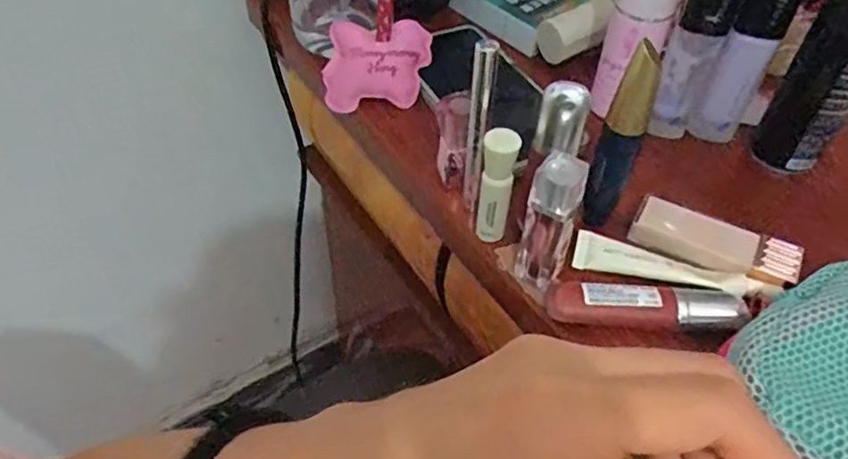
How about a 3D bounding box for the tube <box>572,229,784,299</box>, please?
[{"bbox_3d":[0.140,0.022,0.348,0.106,0.011,0.023,15,49,11],"label":"tube"}]

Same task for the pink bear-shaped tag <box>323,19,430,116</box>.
[{"bbox_3d":[-0.034,-0.119,0.448,0.076,0.061,0.013,-2,7,2],"label":"pink bear-shaped tag"}]

